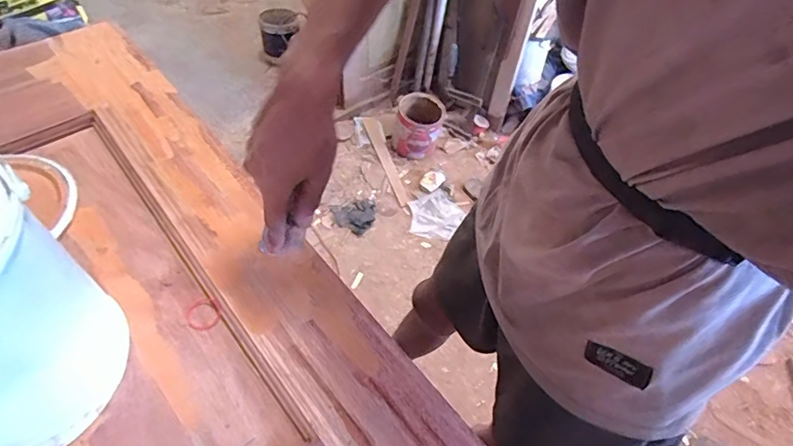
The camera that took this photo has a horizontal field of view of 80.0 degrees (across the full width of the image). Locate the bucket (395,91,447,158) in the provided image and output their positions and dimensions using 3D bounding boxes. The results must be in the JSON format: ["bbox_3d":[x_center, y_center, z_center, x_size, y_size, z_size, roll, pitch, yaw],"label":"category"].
[{"bbox_3d":[0.088,-0.376,1.799,0.186,0.171,0.188,3,51,-2],"label":"bucket"}]

